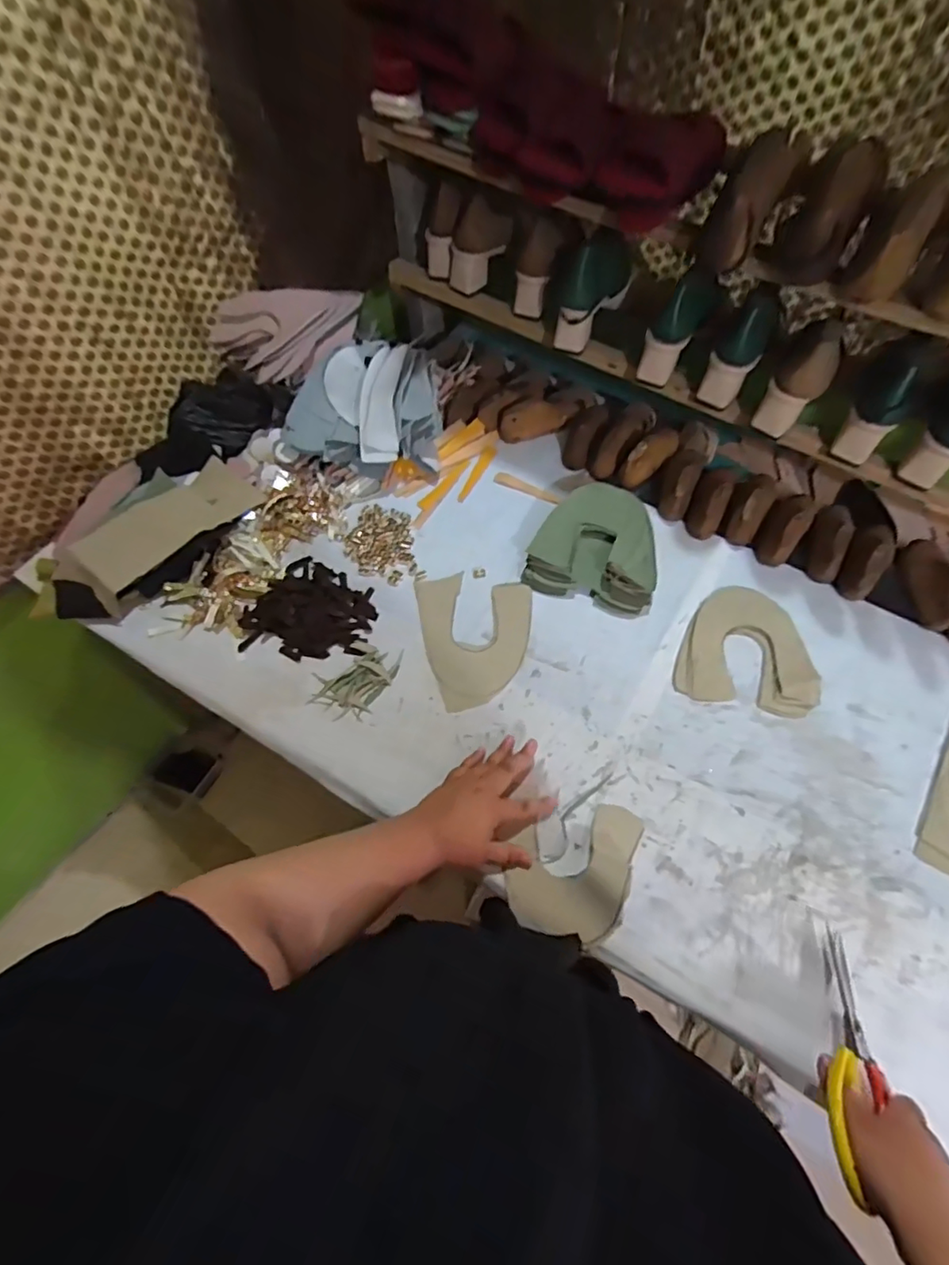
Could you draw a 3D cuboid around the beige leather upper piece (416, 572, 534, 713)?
[{"bbox_3d":[0.010,0.002,0.764,0.148,0.004,0.194,-9,60,-4],"label":"beige leather upper piece"}]

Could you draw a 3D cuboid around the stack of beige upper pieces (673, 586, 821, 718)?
[{"bbox_3d":[0.352,0.016,0.744,0.166,0.008,0.167,11,63,7],"label":"stack of beige upper pieces"}]

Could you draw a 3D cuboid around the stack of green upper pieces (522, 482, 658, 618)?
[{"bbox_3d":[0.171,-0.124,0.801,0.173,0.045,0.174,16,64,10],"label":"stack of green upper pieces"}]

